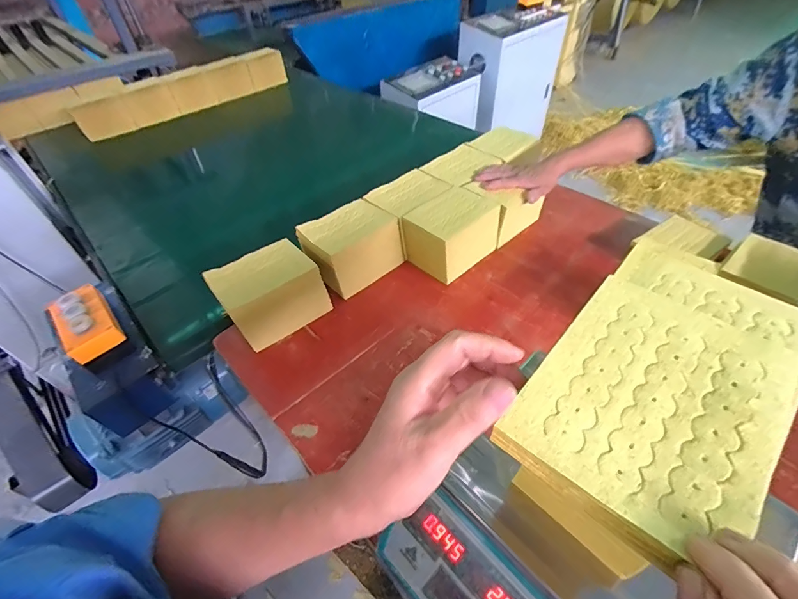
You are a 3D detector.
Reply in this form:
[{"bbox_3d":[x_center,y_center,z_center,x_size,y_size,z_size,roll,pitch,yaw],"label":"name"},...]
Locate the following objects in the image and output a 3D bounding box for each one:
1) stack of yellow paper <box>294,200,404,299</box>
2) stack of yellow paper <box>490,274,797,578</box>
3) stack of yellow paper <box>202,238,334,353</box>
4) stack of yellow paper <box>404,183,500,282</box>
[{"bbox_3d":[-0.097,-0.096,0.760,0.176,0.120,0.125,-34,54,-26],"label":"stack of yellow paper"},{"bbox_3d":[0.151,0.058,0.225,0.119,0.014,0.161,32,56,29],"label":"stack of yellow paper"},{"bbox_3d":[-0.231,-0.011,0.682,0.162,0.111,0.121,-33,53,-25],"label":"stack of yellow paper"},{"bbox_3d":[0.105,-0.136,0.786,0.127,0.107,0.168,35,57,31],"label":"stack of yellow paper"}]

